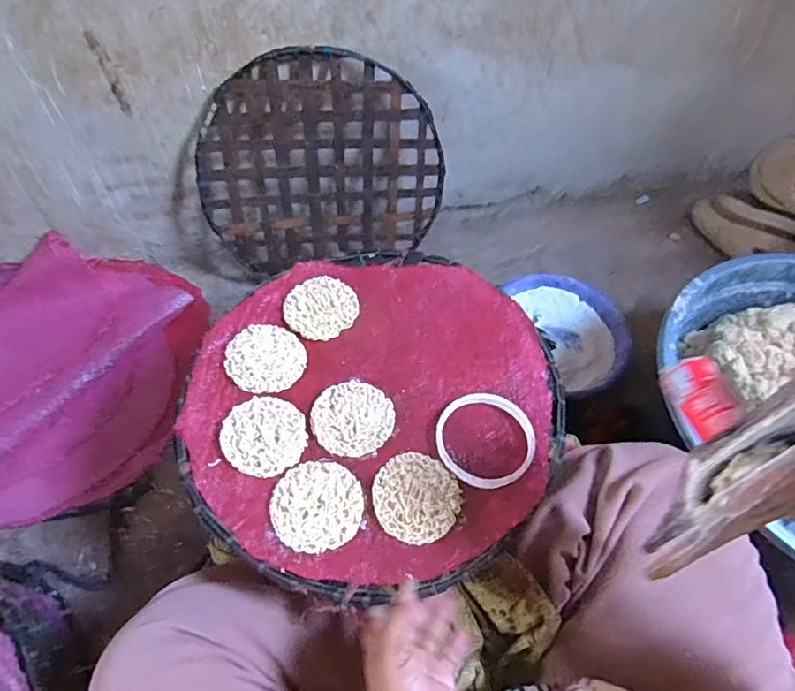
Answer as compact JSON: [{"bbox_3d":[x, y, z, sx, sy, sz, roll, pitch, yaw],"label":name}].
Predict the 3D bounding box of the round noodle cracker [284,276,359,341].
[{"bbox_3d":[-0.083,-0.043,0.563,0.074,0.009,0.074,1,56,-1],"label":"round noodle cracker"}]

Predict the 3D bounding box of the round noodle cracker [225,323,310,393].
[{"bbox_3d":[-0.133,0.012,0.524,0.079,0.006,0.073,1,56,-1],"label":"round noodle cracker"}]

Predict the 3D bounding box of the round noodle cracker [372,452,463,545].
[{"bbox_3d":[0.015,0.128,0.445,0.075,0.008,0.070,1,56,-1],"label":"round noodle cracker"}]

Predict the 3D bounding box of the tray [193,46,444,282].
[{"bbox_3d":[-0.106,-0.244,0.730,0.326,0.296,0.025,-8,37,-4],"label":"tray"}]

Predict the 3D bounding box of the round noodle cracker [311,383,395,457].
[{"bbox_3d":[-0.041,0.066,0.490,0.073,0.008,0.073,1,56,-1],"label":"round noodle cracker"}]

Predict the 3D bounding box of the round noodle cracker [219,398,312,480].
[{"bbox_3d":[-0.123,0.080,0.480,0.079,0.004,0.073,1,56,-1],"label":"round noodle cracker"}]

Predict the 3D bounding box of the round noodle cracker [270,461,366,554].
[{"bbox_3d":[-0.067,0.133,0.440,0.074,0.008,0.076,1,56,-1],"label":"round noodle cracker"}]

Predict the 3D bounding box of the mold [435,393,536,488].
[{"bbox_3d":[0.080,0.084,0.473,0.087,0.009,0.089,1,56,-1],"label":"mold"}]

